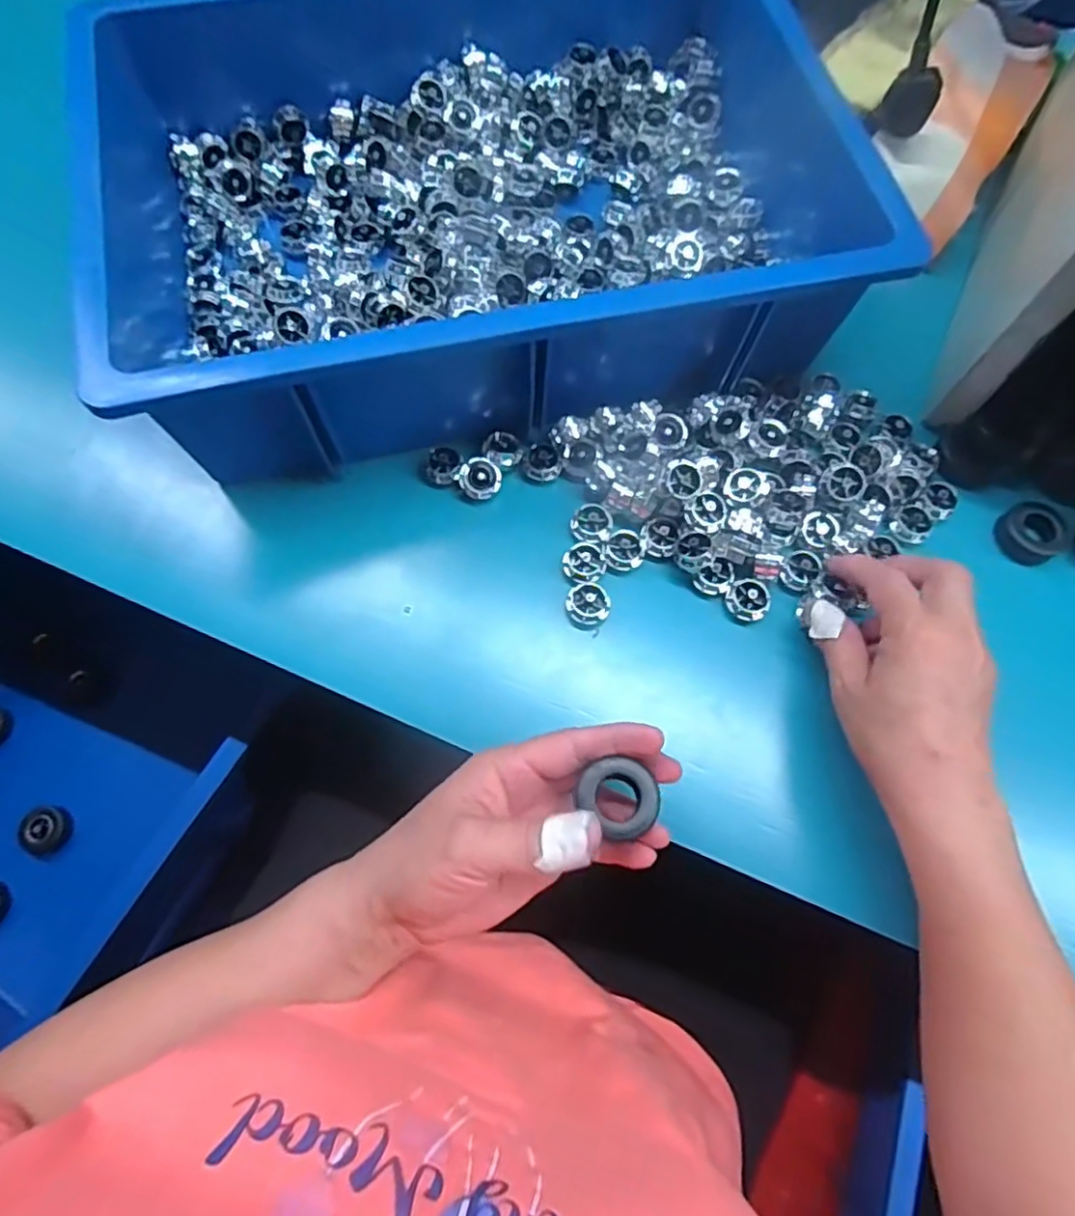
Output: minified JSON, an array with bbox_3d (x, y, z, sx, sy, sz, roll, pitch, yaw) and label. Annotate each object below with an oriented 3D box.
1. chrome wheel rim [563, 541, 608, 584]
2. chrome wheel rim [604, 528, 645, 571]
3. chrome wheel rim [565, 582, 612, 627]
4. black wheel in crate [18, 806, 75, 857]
[{"bbox_3d":[0.028,-0.027,0.397,0.024,0.006,0.024,0,72,0],"label":"chrome wheel rim"},{"bbox_3d":[0.053,-0.035,0.399,0.023,0.009,0.023,0,72,0],"label":"chrome wheel rim"},{"bbox_3d":[0.030,-0.002,0.389,0.025,0.008,0.025,0,72,0],"label":"chrome wheel rim"},{"bbox_3d":[-0.419,0.189,0.564,0.036,0.018,0.039,0,72,0],"label":"black wheel in crate"}]

